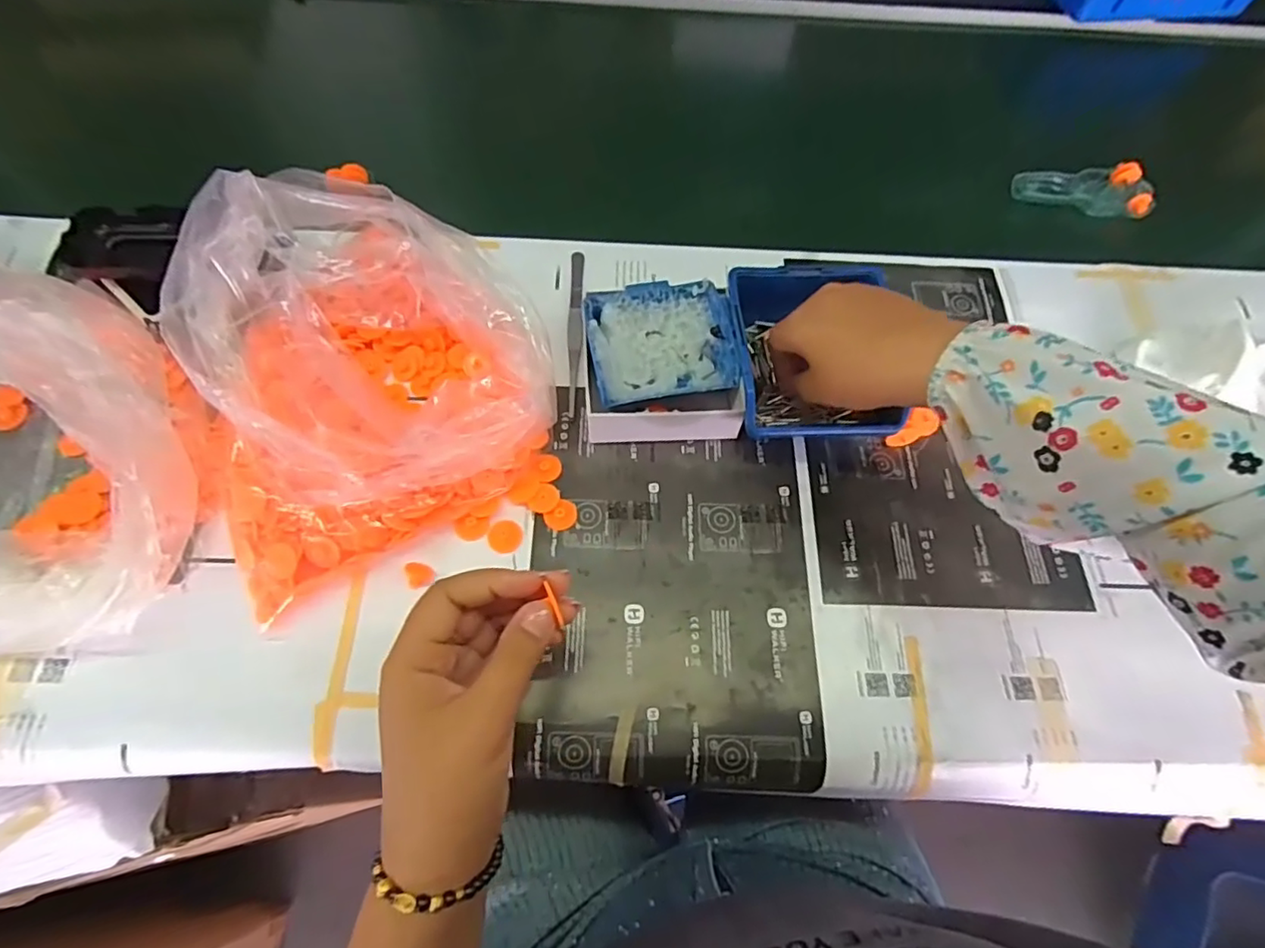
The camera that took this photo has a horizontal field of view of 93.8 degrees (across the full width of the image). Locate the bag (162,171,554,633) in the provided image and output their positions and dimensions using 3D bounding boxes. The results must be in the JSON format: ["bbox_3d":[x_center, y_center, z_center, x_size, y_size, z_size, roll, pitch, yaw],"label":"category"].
[{"bbox_3d":[-0.180,-0.072,0.384,0.229,0.108,0.223,-29,68,-16],"label":"bag"}]

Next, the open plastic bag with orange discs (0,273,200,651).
[{"bbox_3d":[-0.361,0.001,0.341,0.180,0.106,0.191,-18,66,-12],"label":"open plastic bag with orange discs"}]

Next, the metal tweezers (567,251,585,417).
[{"bbox_3d":[-0.045,-0.114,0.457,0.011,0.009,0.153,1,64,-3],"label":"metal tweezers"}]

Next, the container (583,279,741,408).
[{"bbox_3d":[0.019,-0.090,0.422,0.099,0.039,0.081,-9,64,-7],"label":"container"}]

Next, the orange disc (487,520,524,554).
[{"bbox_3d":[-0.084,0.041,0.391,0.022,0.004,0.022,1,64,-2],"label":"orange disc"}]

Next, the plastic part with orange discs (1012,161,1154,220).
[{"bbox_3d":[0.431,-0.274,0.561,0.128,0.016,0.059,4,63,-1],"label":"plastic part with orange discs"}]

